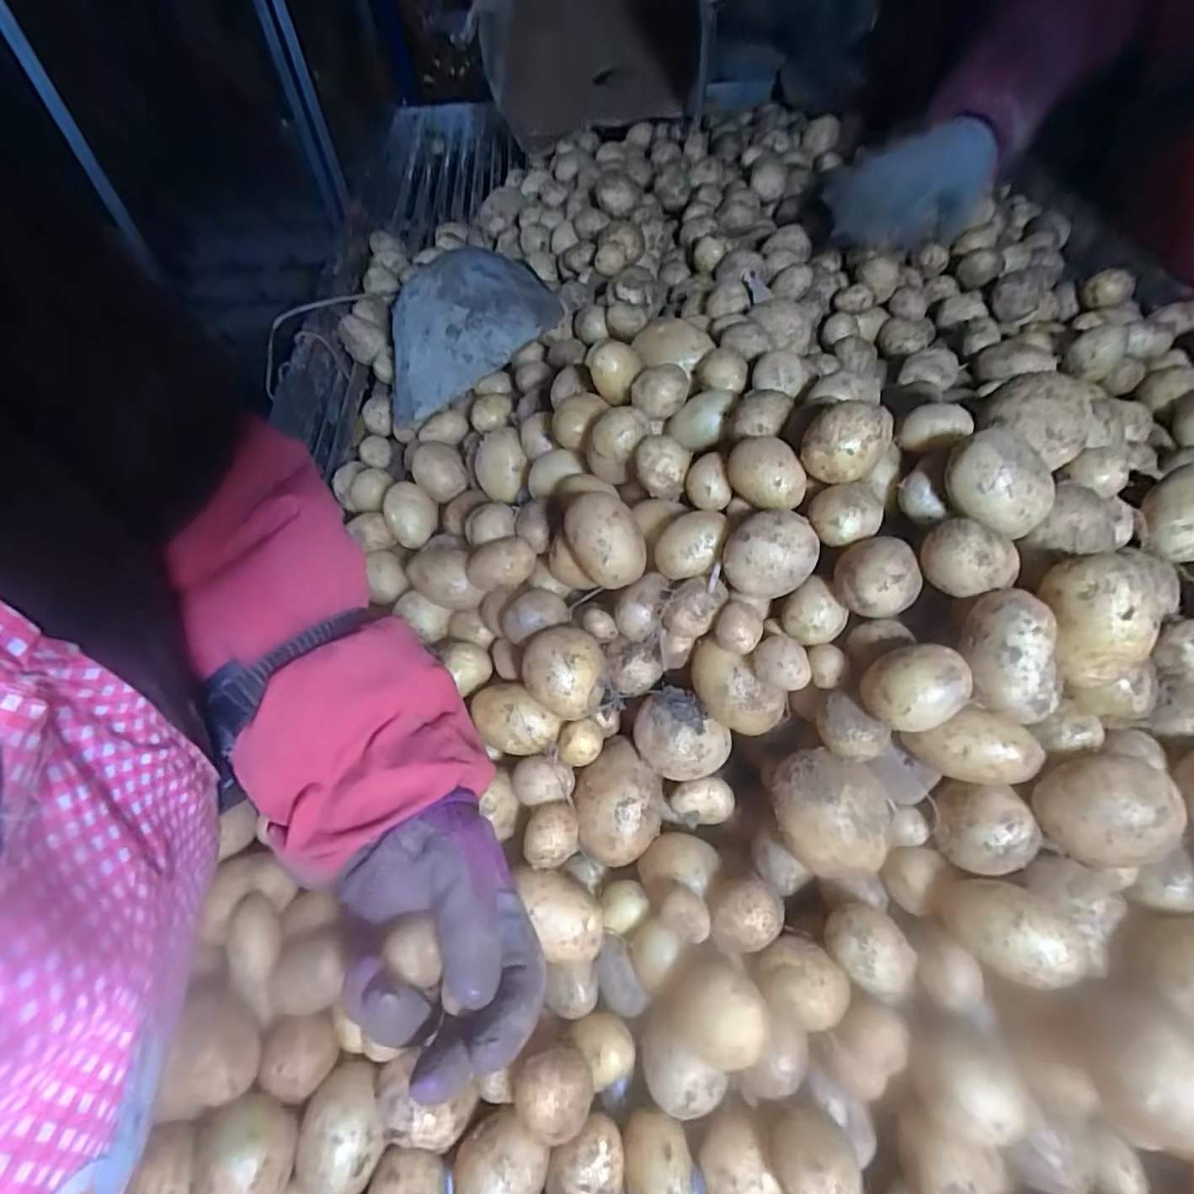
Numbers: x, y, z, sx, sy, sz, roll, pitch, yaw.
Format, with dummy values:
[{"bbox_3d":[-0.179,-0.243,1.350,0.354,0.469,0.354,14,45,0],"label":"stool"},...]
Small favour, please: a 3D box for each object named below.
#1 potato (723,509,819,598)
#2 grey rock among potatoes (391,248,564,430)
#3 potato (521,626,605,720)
[{"bbox_3d":[0.094,-0.023,0.329,0.045,0.036,0.038,17,53,17],"label":"potato"},{"bbox_3d":[-0.129,-0.276,0.620,0.168,0.080,0.186,-11,50,-5],"label":"grey rock among potatoes"},{"bbox_3d":[-0.019,0.046,0.372,0.045,0.039,0.052,0,50,4],"label":"potato"}]

